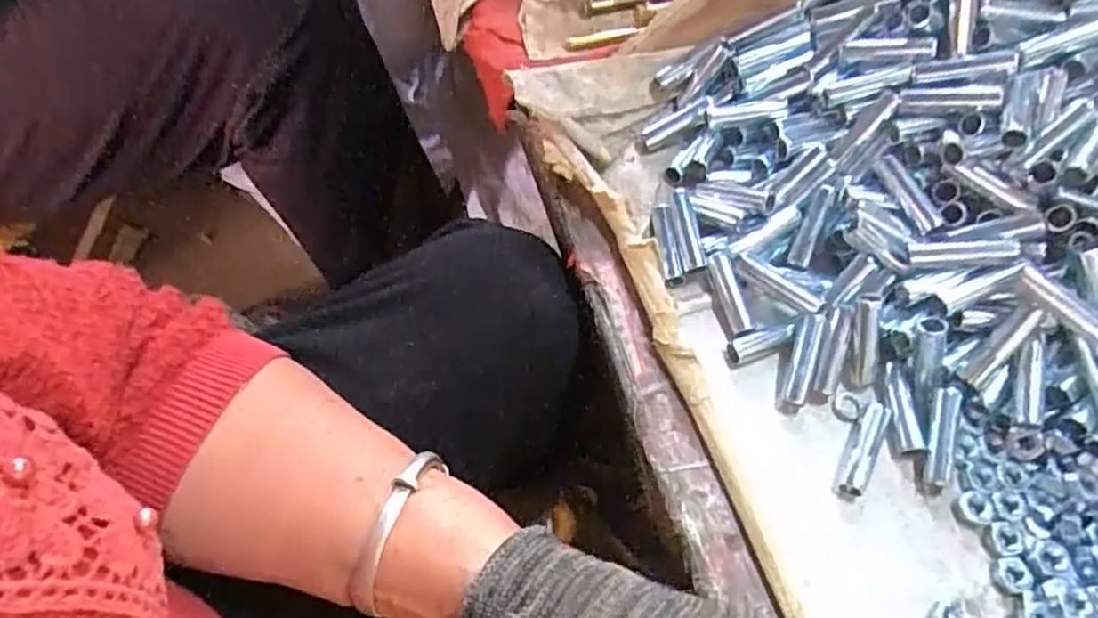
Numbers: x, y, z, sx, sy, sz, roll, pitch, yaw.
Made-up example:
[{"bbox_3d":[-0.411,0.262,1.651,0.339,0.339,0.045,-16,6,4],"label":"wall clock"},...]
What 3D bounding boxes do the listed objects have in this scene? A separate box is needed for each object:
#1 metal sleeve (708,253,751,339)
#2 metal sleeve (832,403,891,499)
[{"bbox_3d":[0.089,-0.007,0.347,0.013,0.008,0.041,-17,90,-10],"label":"metal sleeve"},{"bbox_3d":[0.141,0.063,0.314,0.011,0.007,0.046,26,65,12],"label":"metal sleeve"}]

